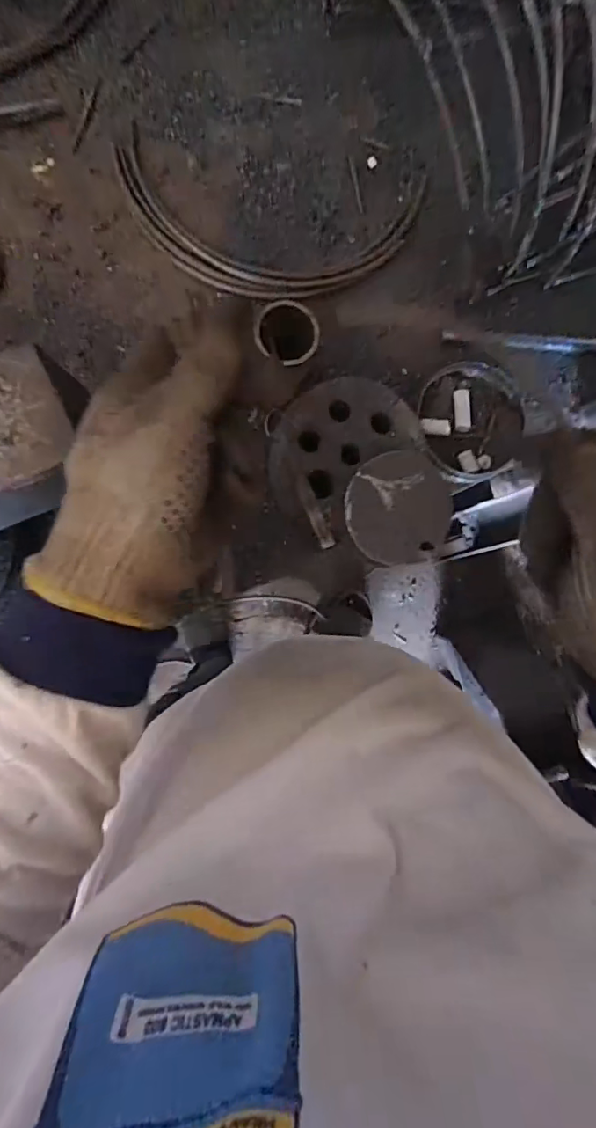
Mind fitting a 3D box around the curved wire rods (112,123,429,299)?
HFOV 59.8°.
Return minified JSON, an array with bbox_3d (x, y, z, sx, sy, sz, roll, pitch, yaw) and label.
[{"bbox_3d":[-0.017,-0.260,0.398,0.232,0.014,0.112,0,90,-10],"label":"curved wire rods"}]

